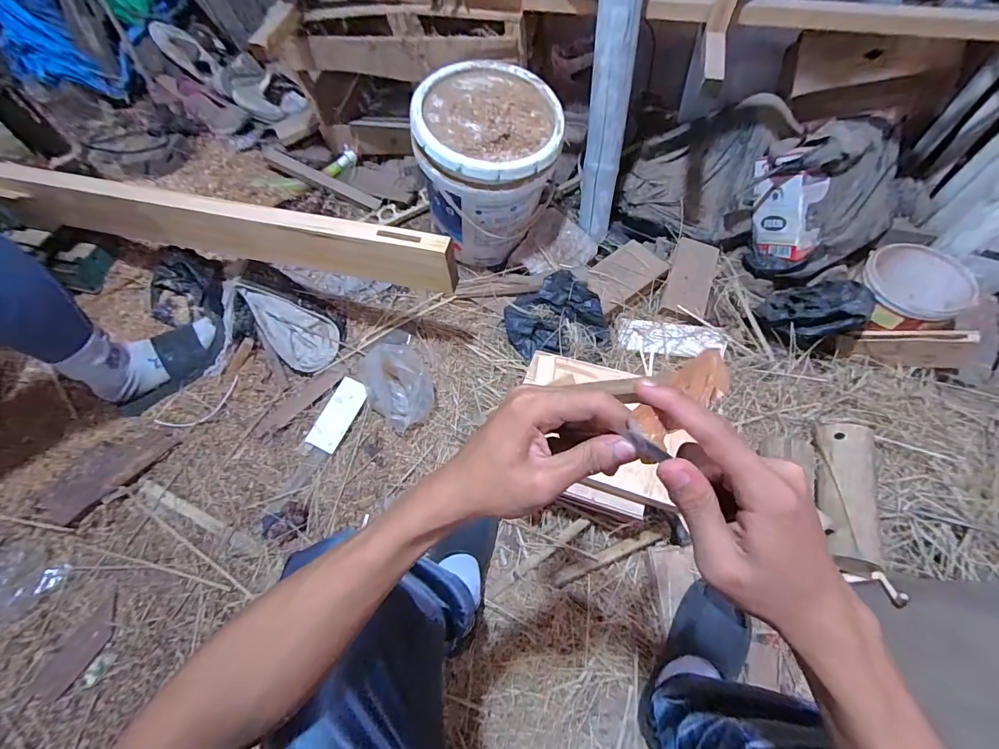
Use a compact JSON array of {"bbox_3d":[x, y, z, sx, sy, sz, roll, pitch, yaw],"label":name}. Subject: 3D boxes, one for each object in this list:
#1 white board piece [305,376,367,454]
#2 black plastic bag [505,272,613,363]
[{"bbox_3d":[-0.345,0.085,0.916,0.070,0.007,0.157,24,74,12],"label":"white board piece"},{"bbox_3d":[0.133,-0.131,0.976,0.235,0.089,0.178,1,61,3],"label":"black plastic bag"}]

